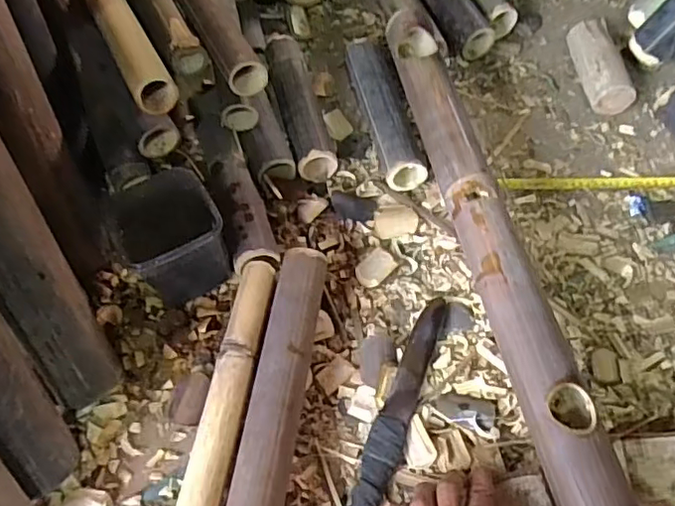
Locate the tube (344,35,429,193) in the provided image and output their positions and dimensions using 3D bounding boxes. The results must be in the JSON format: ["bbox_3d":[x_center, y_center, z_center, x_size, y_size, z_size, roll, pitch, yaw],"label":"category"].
[{"bbox_3d":[0.066,-0.209,0.839,0.056,0.058,0.265,-13,58,-5],"label":"tube"}]

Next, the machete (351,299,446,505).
[{"bbox_3d":[0.029,0.240,0.580,0.037,0.023,0.457,19,61,15],"label":"machete"}]

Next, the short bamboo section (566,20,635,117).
[{"bbox_3d":[0.396,-0.284,0.876,0.054,0.063,0.177,-3,57,2],"label":"short bamboo section"}]

